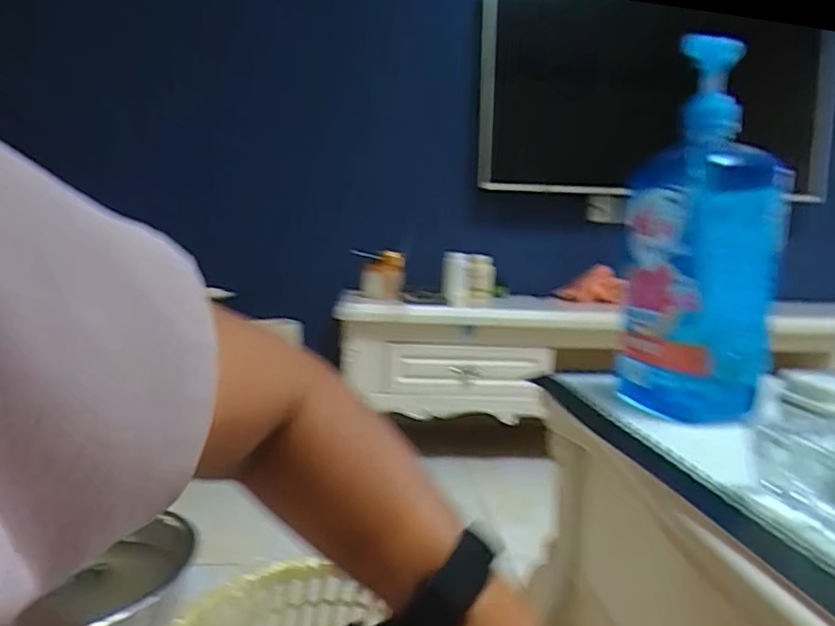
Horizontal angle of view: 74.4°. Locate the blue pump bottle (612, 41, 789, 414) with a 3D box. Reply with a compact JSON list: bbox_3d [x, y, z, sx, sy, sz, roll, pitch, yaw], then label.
[{"bbox_3d":[0.231,-0.076,0.434,0.094,0.258,0.099,8,10,38],"label":"blue pump bottle"}]

